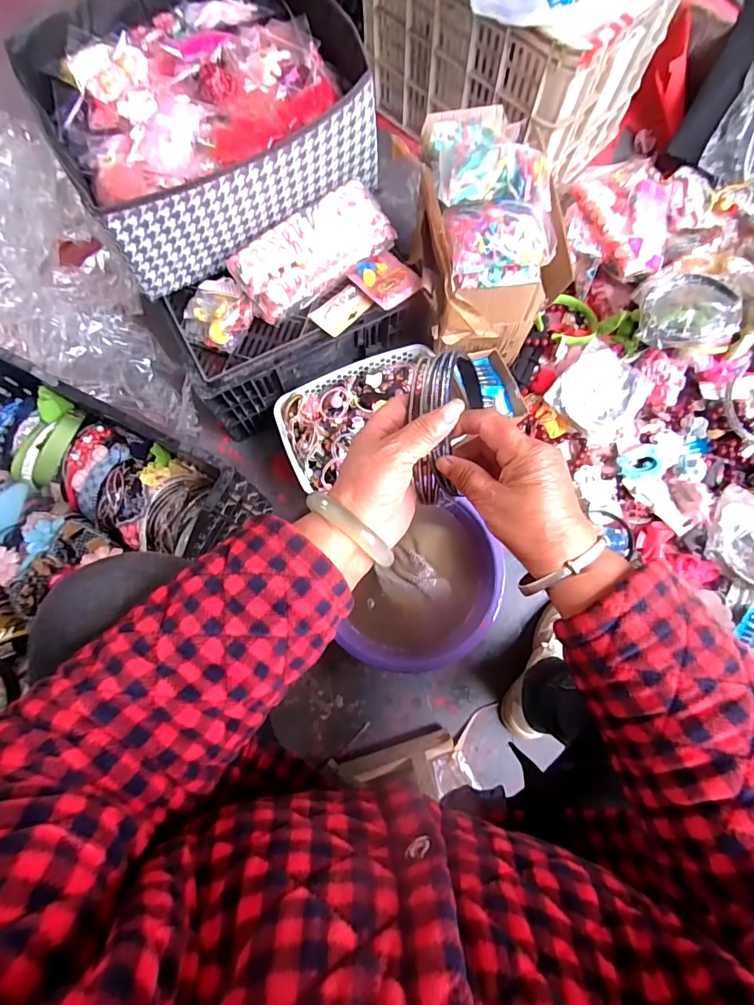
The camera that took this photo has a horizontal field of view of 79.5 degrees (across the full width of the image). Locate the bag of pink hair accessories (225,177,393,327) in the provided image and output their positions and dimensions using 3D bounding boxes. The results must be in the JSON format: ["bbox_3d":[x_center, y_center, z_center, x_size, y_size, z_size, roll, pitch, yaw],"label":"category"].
[{"bbox_3d":[-0.092,-0.366,0.660,0.241,0.064,0.106,-32,79,-7],"label":"bag of pink hair accessories"}]

